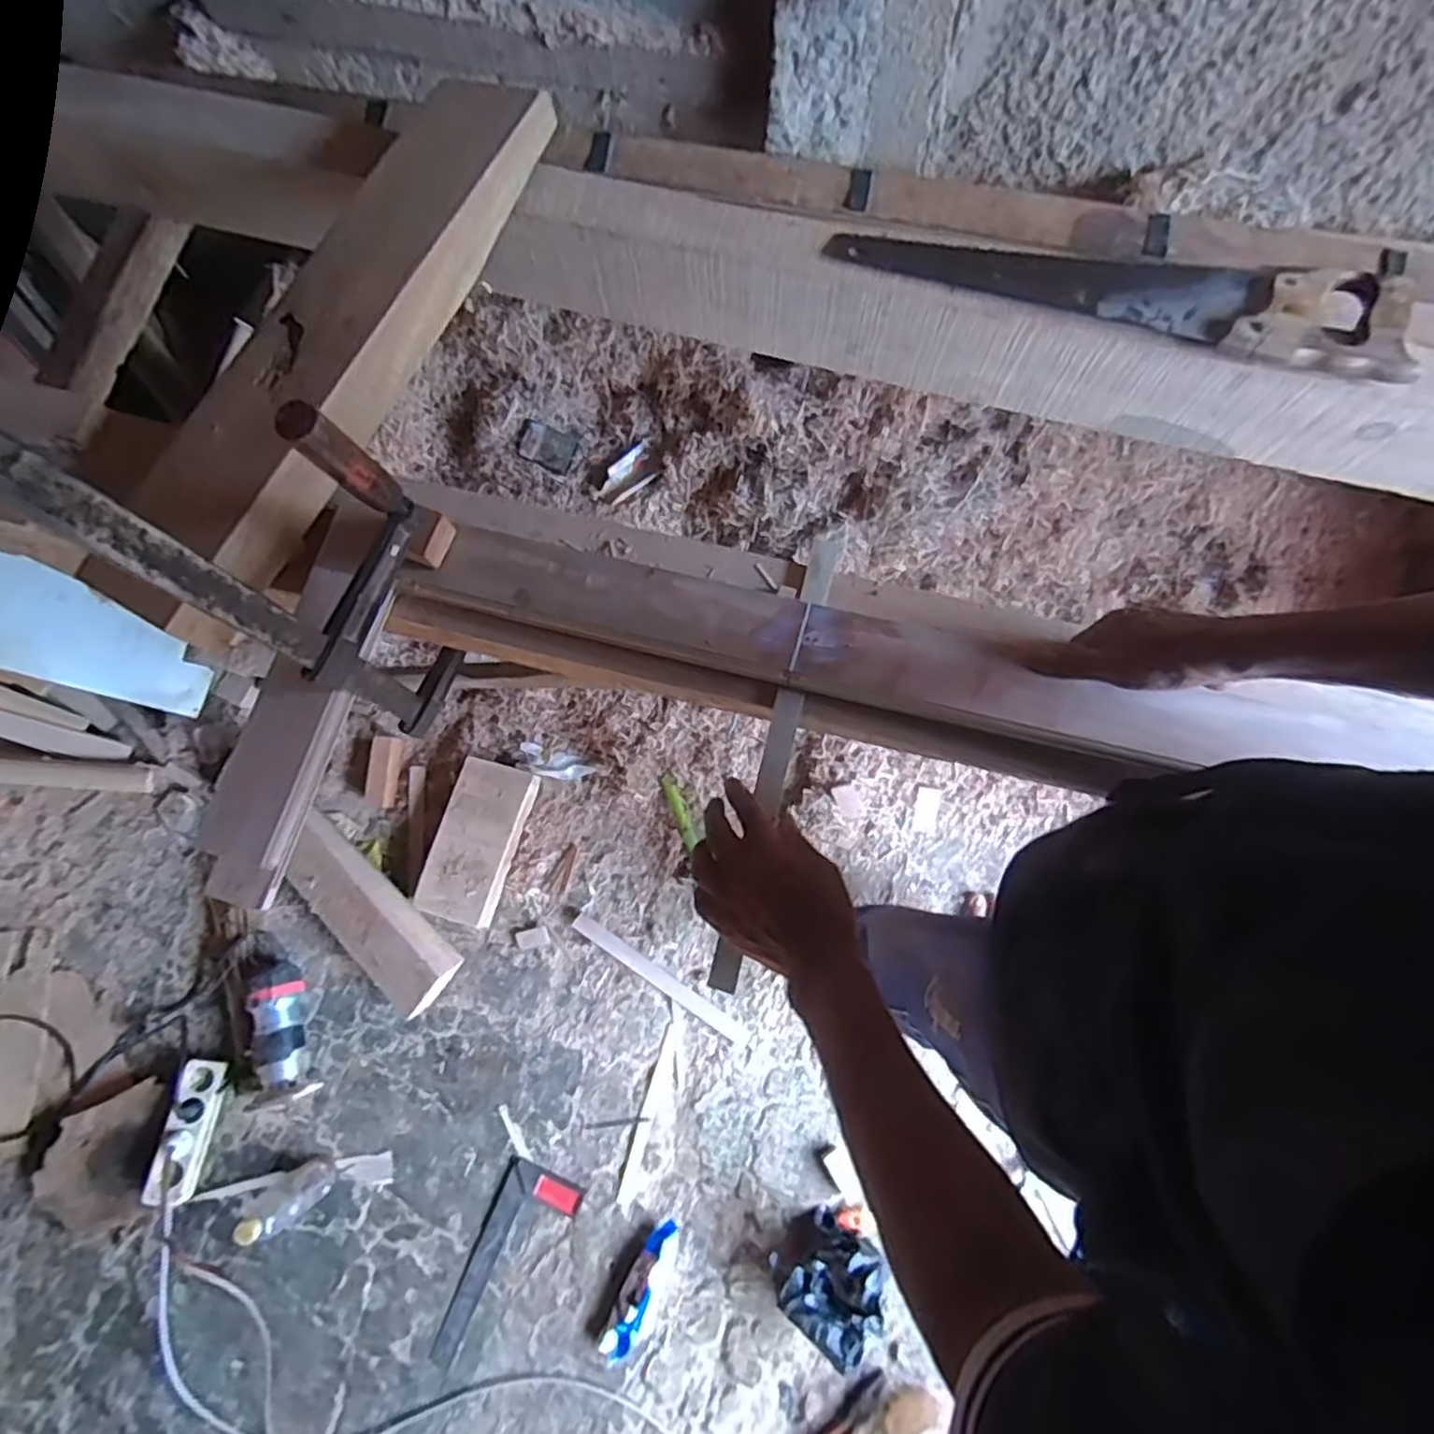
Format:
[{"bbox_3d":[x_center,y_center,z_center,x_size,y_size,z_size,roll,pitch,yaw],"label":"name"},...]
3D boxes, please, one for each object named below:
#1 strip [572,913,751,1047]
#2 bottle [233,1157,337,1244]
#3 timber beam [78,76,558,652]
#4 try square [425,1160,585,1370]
[{"bbox_3d":[-0.095,0.436,1.217,0.343,0.012,0.030,33,77,8],"label":"strip"},{"bbox_3d":[-0.630,0.706,1.063,0.067,0.182,0.064,0,75,0],"label":"bottle"},{"bbox_3d":[-0.338,-0.340,0.654,0.129,0.061,0.573,29,82,1],"label":"timber beam"},{"bbox_3d":[-0.324,0.850,1.124,0.126,0.016,0.295,23,76,5],"label":"try square"}]

